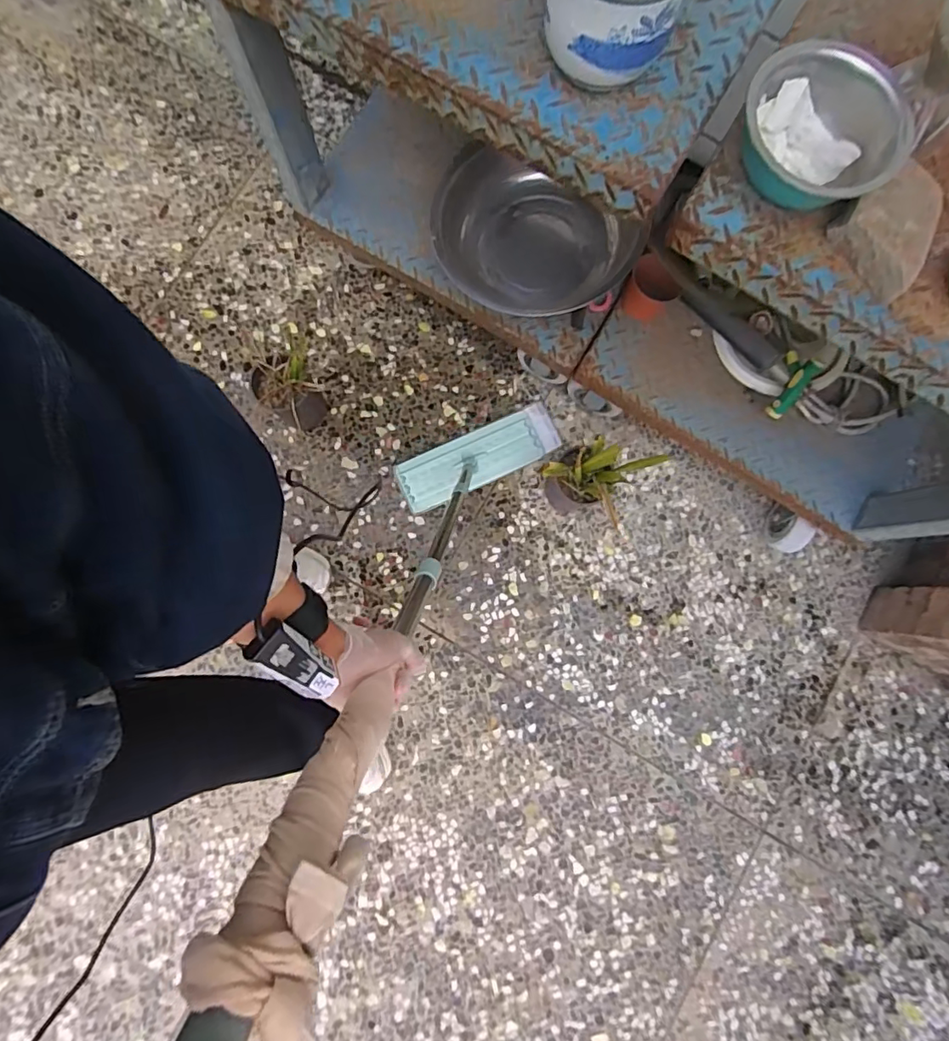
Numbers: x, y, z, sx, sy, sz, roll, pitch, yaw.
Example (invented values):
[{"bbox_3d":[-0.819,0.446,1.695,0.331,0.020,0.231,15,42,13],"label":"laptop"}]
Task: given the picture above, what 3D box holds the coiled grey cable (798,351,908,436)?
[{"bbox_3d":[0.730,-0.238,1.050,0.197,0.055,0.153,26,83,1],"label":"coiled grey cable"}]

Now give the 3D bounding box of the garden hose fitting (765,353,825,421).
[{"bbox_3d":[0.582,-0.245,1.003,0.051,0.052,0.119,20,116,4],"label":"garden hose fitting"}]

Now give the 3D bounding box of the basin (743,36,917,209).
[{"bbox_3d":[0.365,-0.416,0.576,0.171,0.080,0.154,25,83,1],"label":"basin"}]

